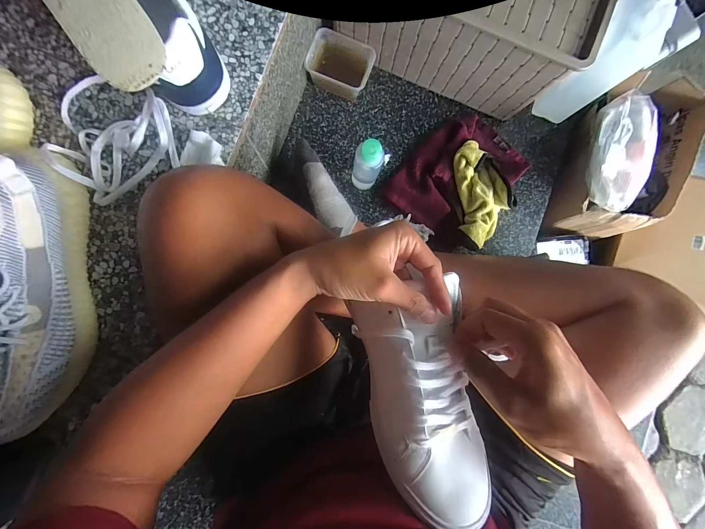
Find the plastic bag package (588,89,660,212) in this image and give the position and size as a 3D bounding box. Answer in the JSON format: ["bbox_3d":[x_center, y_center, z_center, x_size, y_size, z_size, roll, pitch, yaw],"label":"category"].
[{"bbox_3d":[0.418,-0.173,0.494,0.057,0.060,0.165,-12,113,-4],"label":"plastic bag package"}]

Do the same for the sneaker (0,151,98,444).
[{"bbox_3d":[-0.340,0.031,0.311,0.096,0.119,0.287,-1,88,-4],"label":"sneaker"}]

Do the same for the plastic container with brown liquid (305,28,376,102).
[{"bbox_3d":[-0.021,-0.344,0.555,0.104,0.056,0.079,21,87,-3],"label":"plastic container with brown liquid"}]

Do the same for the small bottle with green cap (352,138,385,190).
[{"bbox_3d":[0.021,-0.152,0.513,0.042,0.144,0.042,0,88,-4],"label":"small bottle with green cap"}]

